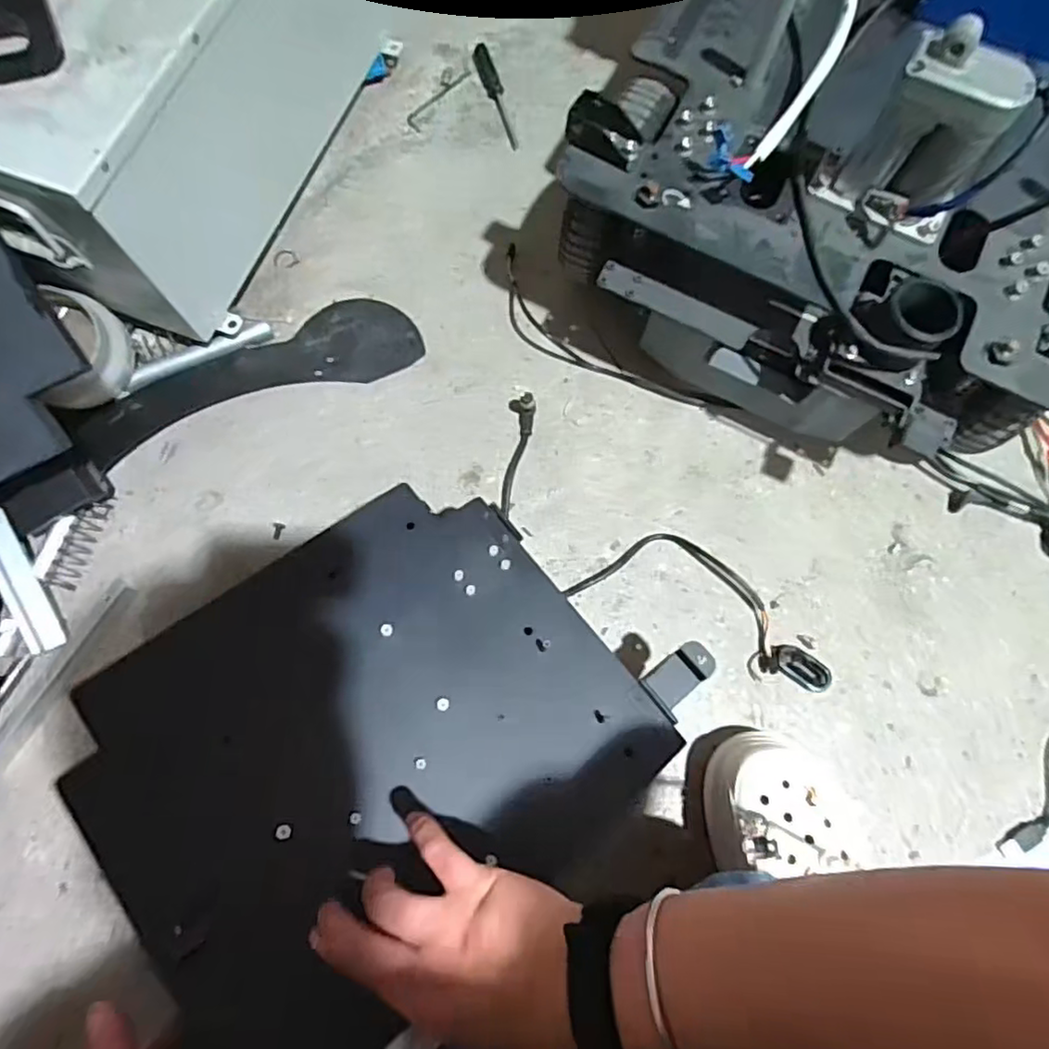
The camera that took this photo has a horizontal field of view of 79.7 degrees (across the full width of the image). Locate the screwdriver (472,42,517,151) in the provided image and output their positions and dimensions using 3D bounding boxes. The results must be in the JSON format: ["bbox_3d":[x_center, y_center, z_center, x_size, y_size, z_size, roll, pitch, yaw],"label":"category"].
[{"bbox_3d":[-0.030,-0.484,0.705,0.018,0.013,0.139,-20,77,-4],"label":"screwdriver"}]

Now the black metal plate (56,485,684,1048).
[{"bbox_3d":[-0.097,0.145,0.425,0.333,0.017,0.284,-35,78,-22],"label":"black metal plate"}]

